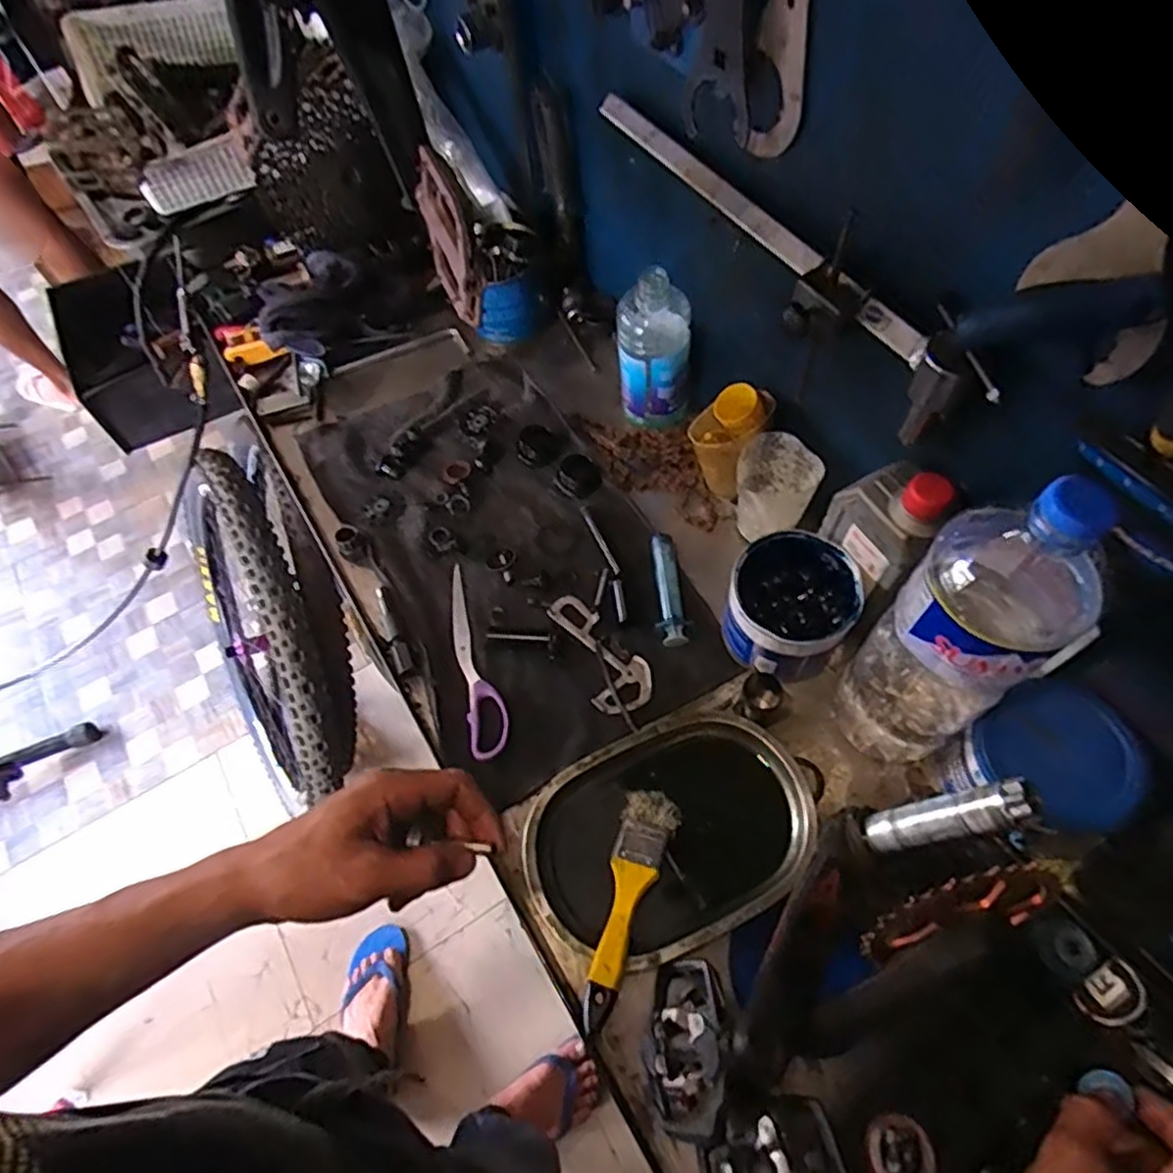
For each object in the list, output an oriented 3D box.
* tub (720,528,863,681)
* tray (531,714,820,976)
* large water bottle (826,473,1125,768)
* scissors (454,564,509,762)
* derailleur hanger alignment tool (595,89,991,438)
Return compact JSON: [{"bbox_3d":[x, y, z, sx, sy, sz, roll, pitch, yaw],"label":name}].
[{"bbox_3d":[0.172,0.016,0.592,0.097,0.078,0.105,-2,60,3],"label":"tub"},{"bbox_3d":[0.065,0.188,0.537,0.219,0.023,0.155,-25,61,-10],"label":"tray"},{"bbox_3d":[0.241,0.036,0.458,0.091,0.312,0.086,-33,63,-14],"label":"large water bottle"},{"bbox_3d":[-0.100,0.061,0.627,0.032,0.007,0.192,-14,60,-4],"label":"scissors"},{"bbox_3d":[0.131,-0.248,0.542,0.065,0.104,0.425,-30,62,-13],"label":"derailleur hanger alignment tool"}]

